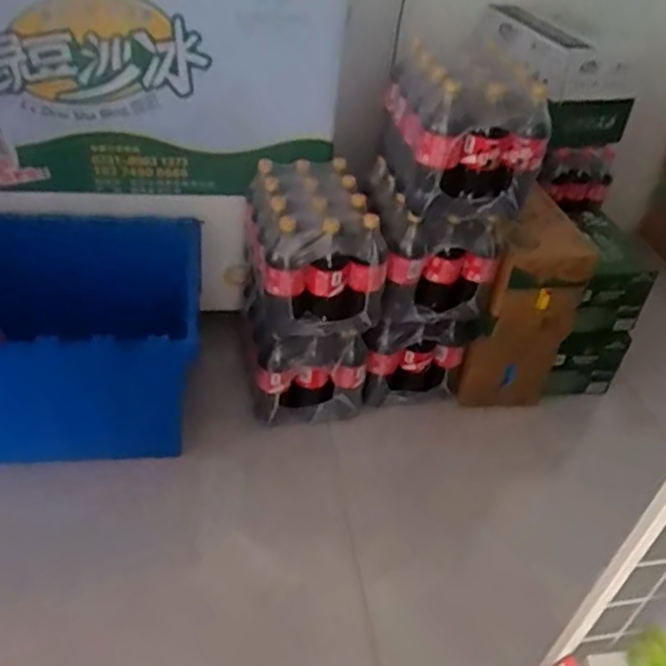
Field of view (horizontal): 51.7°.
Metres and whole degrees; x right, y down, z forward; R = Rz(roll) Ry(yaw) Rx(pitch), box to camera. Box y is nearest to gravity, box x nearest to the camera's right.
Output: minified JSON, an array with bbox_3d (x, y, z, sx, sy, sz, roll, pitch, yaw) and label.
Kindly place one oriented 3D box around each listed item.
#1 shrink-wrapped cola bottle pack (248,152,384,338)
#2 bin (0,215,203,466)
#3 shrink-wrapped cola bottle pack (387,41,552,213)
[{"bbox_3d":[-0.048,-0.176,1.400,0.236,0.243,0.284,-6,41,-16],"label":"shrink-wrapped cola bottle pack"},{"bbox_3d":[-0.564,0.017,1.378,0.576,0.368,0.384,0,40,-9],"label":"bin"},{"bbox_3d":[0.244,-0.405,1.327,0.256,0.235,0.290,0,40,-9],"label":"shrink-wrapped cola bottle pack"}]

